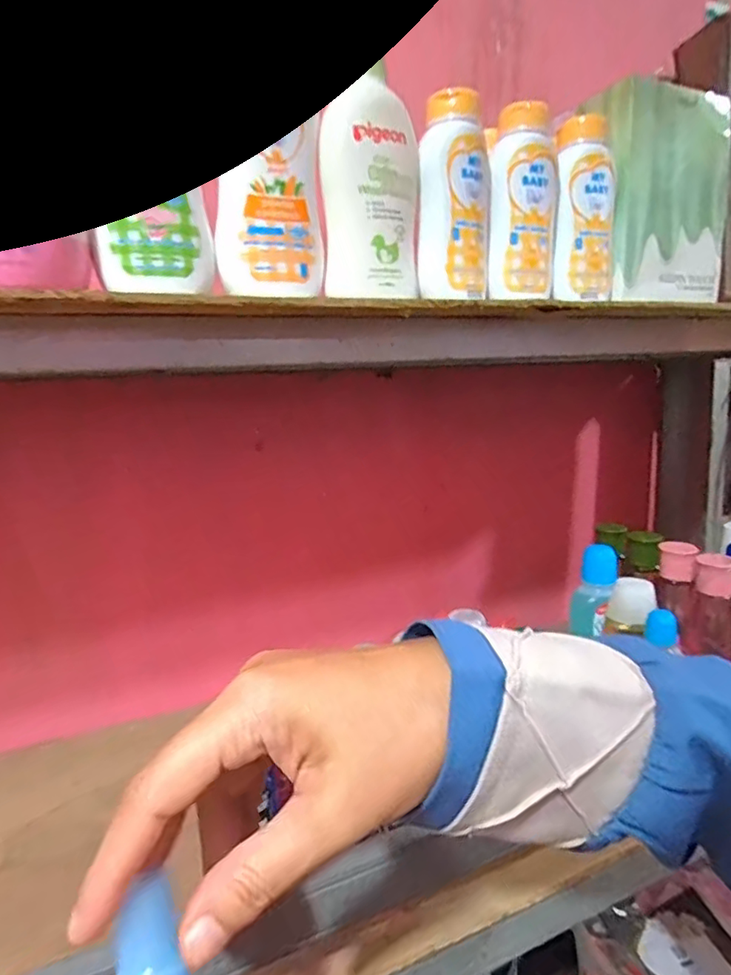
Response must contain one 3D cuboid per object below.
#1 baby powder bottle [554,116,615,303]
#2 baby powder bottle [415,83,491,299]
[{"bbox_3d":[0.151,-0.193,0.387,0.037,0.116,0.033,1,11,21],"label":"baby powder bottle"},{"bbox_3d":[0.055,-0.182,0.354,0.038,0.117,0.039,2,11,26],"label":"baby powder bottle"}]

